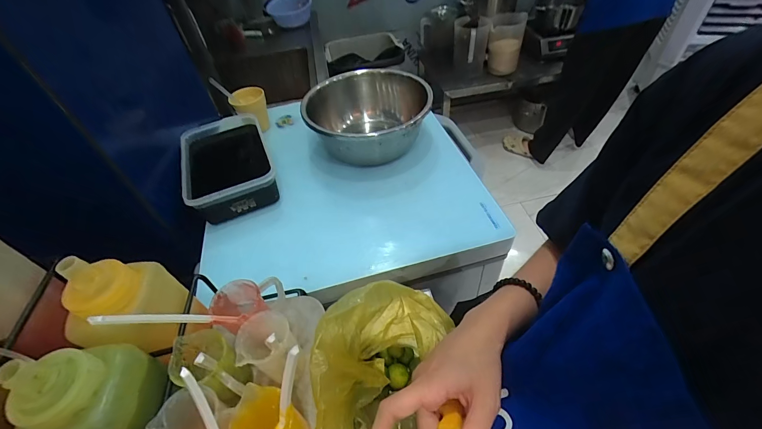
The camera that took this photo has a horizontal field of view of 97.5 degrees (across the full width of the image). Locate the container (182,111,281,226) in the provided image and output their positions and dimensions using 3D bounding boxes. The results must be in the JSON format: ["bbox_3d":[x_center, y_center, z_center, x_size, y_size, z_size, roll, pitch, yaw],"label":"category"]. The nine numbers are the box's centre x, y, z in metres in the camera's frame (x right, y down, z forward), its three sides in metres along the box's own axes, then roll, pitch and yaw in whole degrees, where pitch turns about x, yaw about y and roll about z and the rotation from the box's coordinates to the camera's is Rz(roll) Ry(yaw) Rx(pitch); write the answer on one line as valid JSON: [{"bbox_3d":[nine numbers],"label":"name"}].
[{"bbox_3d":[-0.313,-0.106,0.695,0.159,0.077,0.254,-22,51,-12],"label":"container"}]

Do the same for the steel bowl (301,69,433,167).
[{"bbox_3d":[-0.024,-0.212,0.731,0.261,0.107,0.251,-3,47,4],"label":"steel bowl"}]

